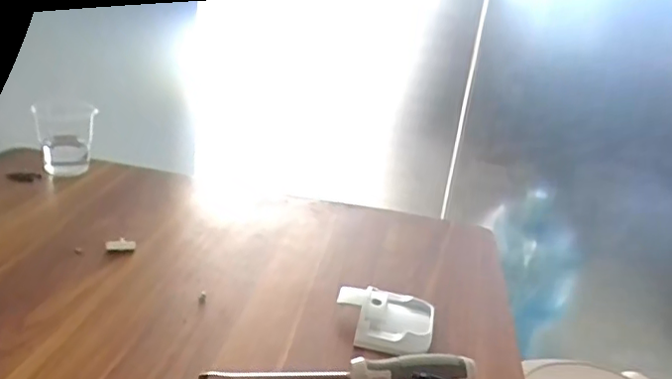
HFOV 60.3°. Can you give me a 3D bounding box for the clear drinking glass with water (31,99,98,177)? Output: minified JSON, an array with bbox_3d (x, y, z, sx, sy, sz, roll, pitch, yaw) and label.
[{"bbox_3d":[-0.333,-0.068,0.716,0.066,0.081,0.061,-8,26,-32],"label":"clear drinking glass with water"}]

